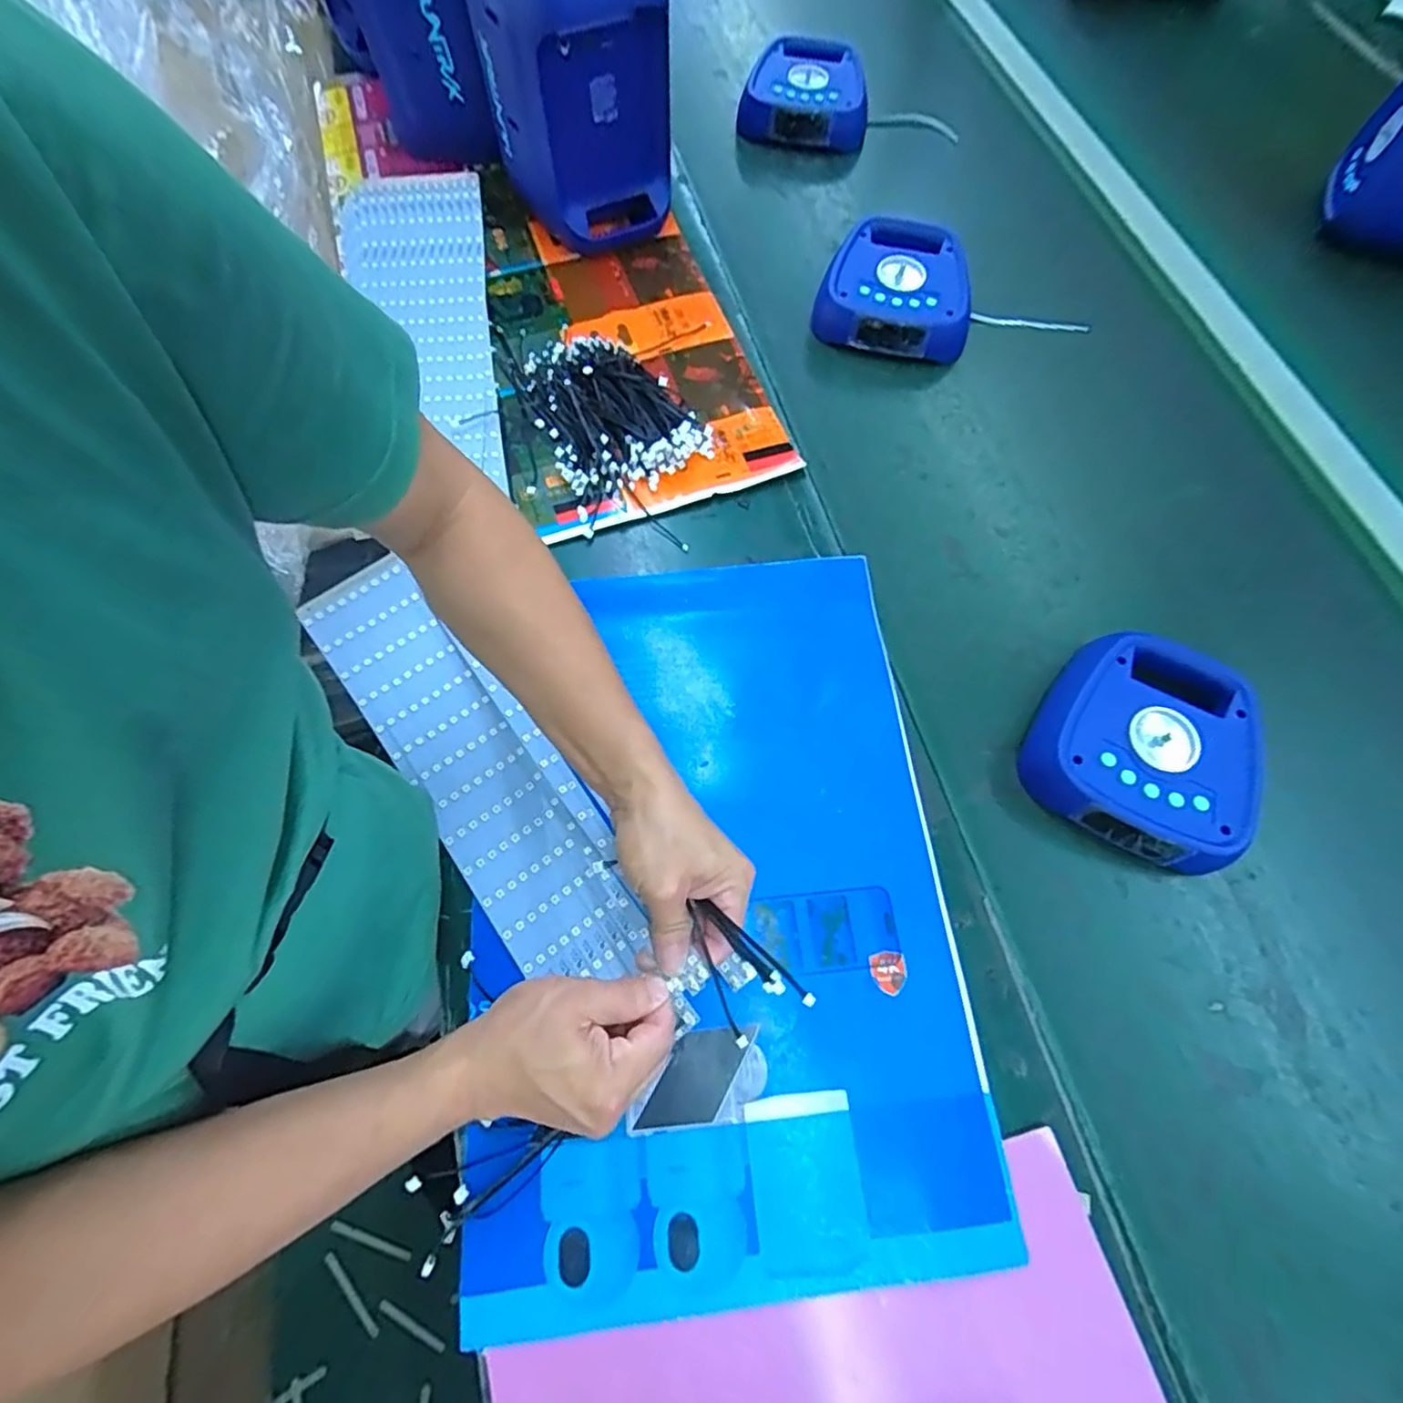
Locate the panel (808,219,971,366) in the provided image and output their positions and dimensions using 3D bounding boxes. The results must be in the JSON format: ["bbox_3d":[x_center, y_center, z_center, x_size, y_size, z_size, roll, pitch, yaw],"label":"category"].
[{"bbox_3d":[0.212,-0.450,0.701,0.167,0.064,0.150,16,70,6],"label":"panel"}]

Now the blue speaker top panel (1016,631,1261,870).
[{"bbox_3d":[0.352,0.034,0.515,0.159,0.047,0.166,29,72,10],"label":"blue speaker top panel"}]

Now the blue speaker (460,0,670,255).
[{"bbox_3d":[-0.122,-0.602,0.634,0.164,0.256,0.125,-19,69,-9],"label":"blue speaker"}]

